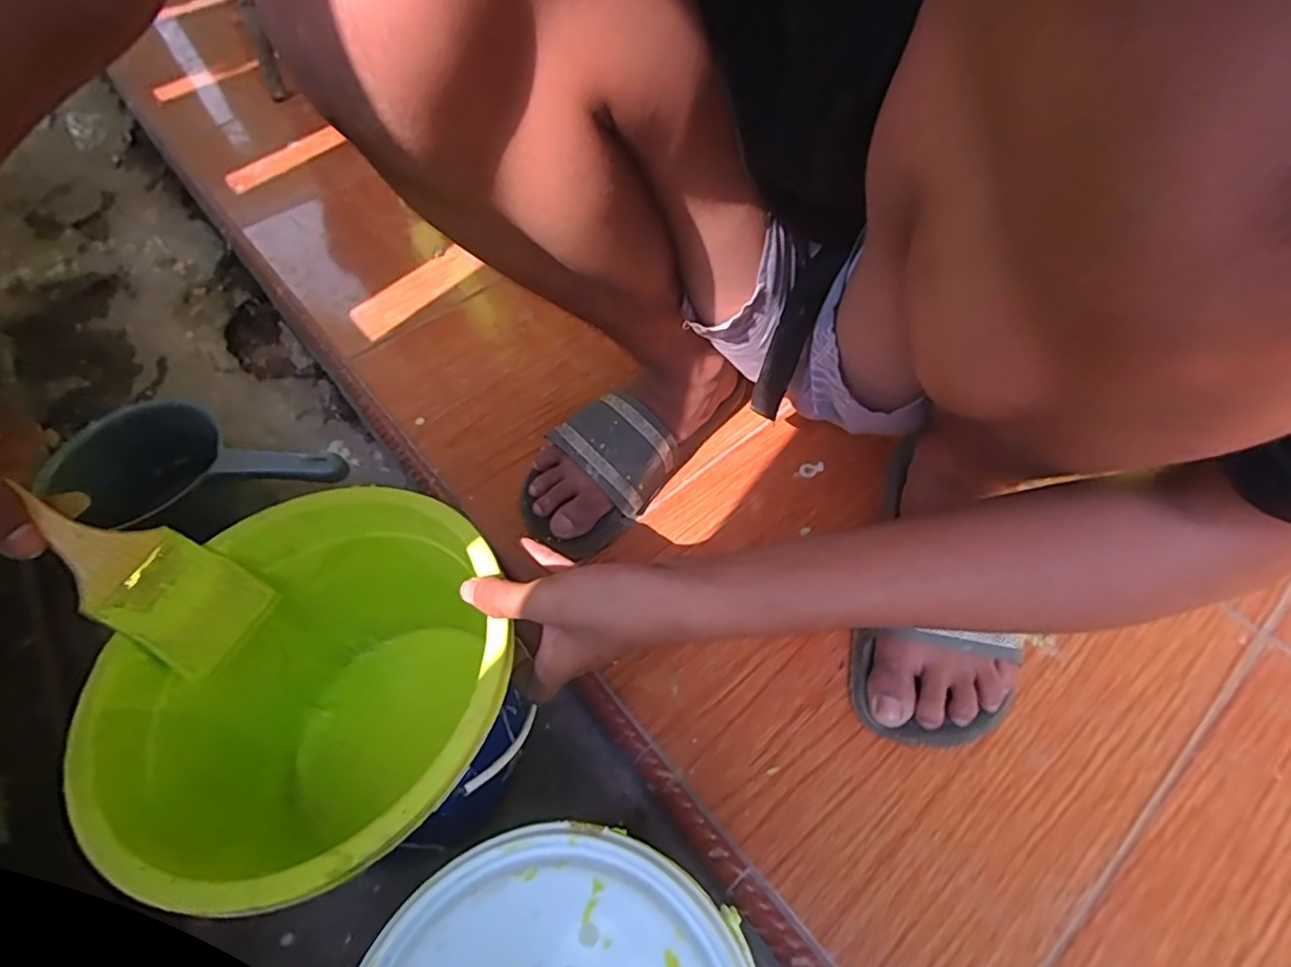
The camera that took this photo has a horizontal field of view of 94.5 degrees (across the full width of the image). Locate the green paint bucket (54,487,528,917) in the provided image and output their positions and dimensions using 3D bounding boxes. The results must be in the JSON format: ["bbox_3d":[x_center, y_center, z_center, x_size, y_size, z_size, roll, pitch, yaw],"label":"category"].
[{"bbox_3d":[-0.183,0.155,0.405,0.217,0.203,0.219,-2,53,3],"label":"green paint bucket"}]

